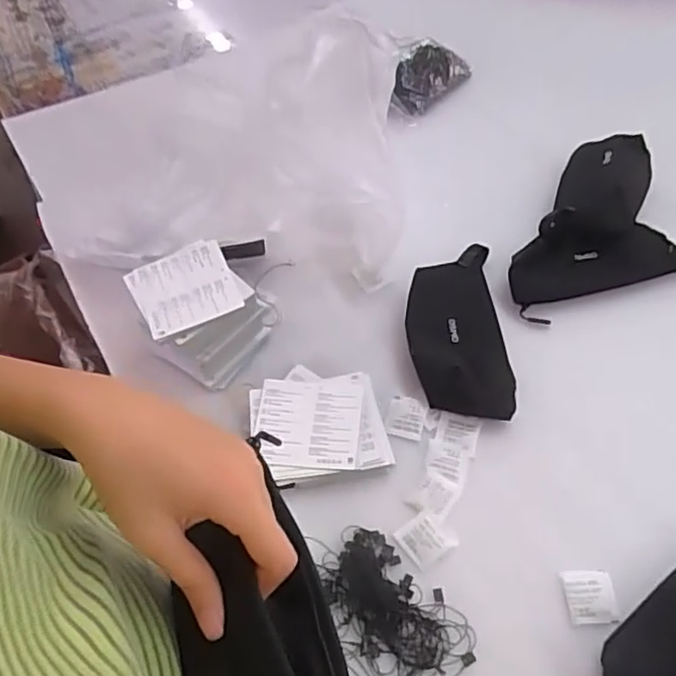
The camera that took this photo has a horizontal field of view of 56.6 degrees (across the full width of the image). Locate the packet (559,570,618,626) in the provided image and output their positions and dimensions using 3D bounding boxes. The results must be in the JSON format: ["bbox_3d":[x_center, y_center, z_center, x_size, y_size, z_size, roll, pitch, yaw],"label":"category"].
[{"bbox_3d":[0.203,0.210,0.507,0.038,0.005,0.041,-4,55,2],"label":"packet"}]

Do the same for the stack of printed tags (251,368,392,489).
[{"bbox_3d":[-0.021,0.080,0.609,0.121,0.022,0.117,-11,55,-3],"label":"stack of printed tags"}]

